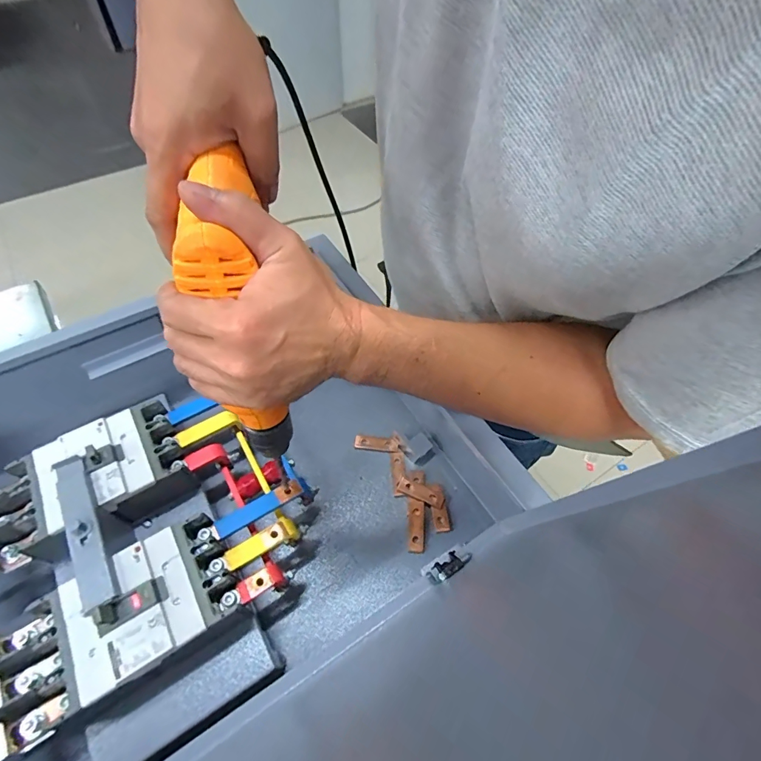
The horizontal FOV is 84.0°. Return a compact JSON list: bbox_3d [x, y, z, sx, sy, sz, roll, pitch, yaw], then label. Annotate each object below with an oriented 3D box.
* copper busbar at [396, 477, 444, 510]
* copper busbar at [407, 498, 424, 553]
[{"bbox_3d":[0.051,0.146,0.548,0.061,0.007,0.019,24,59,14],"label":"copper busbar"},{"bbox_3d":[0.045,0.179,0.526,0.021,0.005,0.065,0,56,-2],"label":"copper busbar"}]

